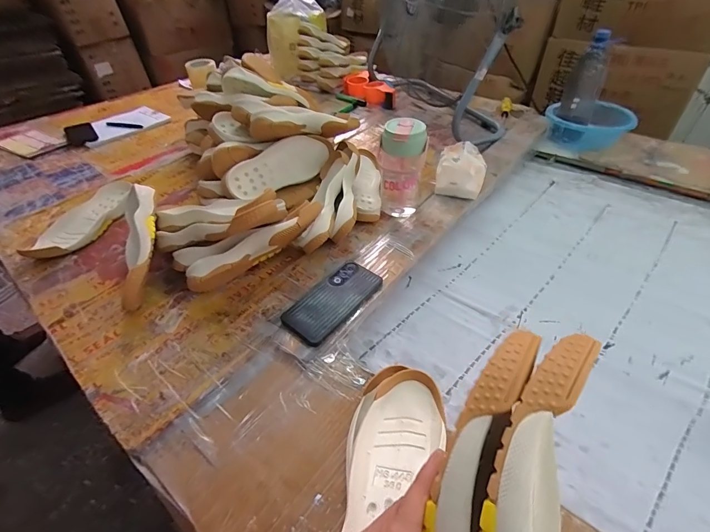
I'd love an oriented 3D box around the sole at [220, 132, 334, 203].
[{"bbox_3d":[-0.155,-0.208,0.746,0.241,0.089,0.043,-30,32,-29],"label":"sole"}]

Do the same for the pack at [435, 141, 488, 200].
[{"bbox_3d":[0.239,-0.217,0.794,0.098,0.084,0.148,11,46,14],"label":"pack"}]

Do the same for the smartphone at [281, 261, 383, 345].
[{"bbox_3d":[-0.035,0.053,0.579,0.084,0.011,0.170,30,53,26],"label":"smartphone"}]

